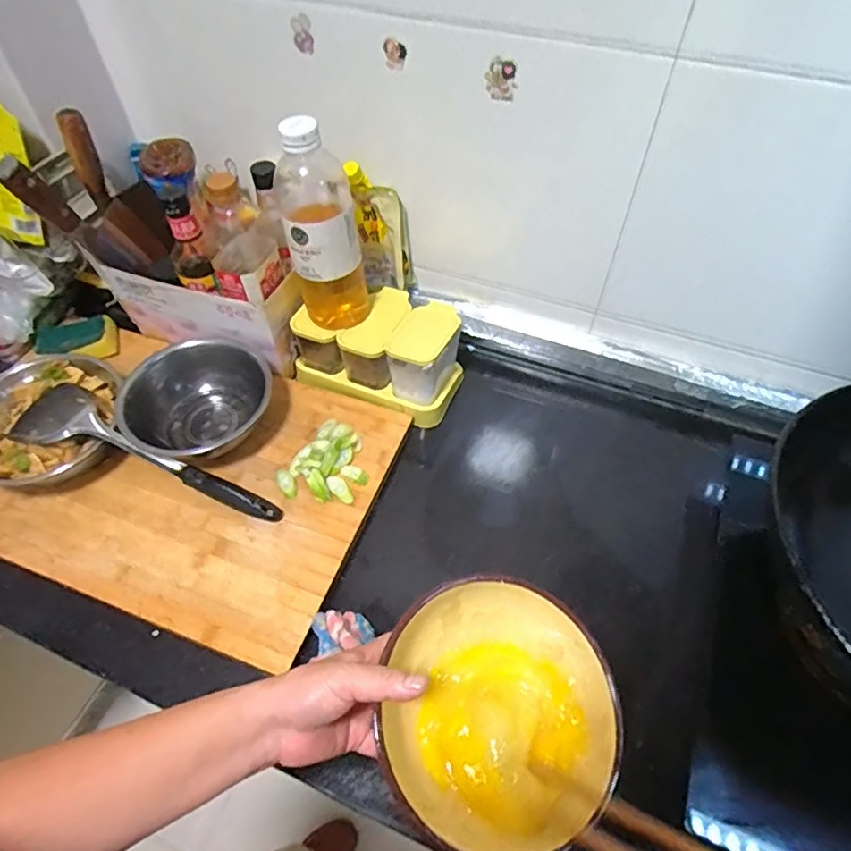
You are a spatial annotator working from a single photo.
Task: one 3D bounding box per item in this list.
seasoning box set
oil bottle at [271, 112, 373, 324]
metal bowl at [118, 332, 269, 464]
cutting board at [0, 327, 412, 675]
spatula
[{"bbox_3d":[-0.058,-0.107,0.743,0.209,0.086,0.130,21,56,15],"label":"seasoning box set"},{"bbox_3d":[-0.118,-0.220,0.645,0.087,0.235,0.086,-11,54,-8],"label":"oil bottle"},{"bbox_3d":[-0.275,-0.030,0.699,0.170,0.059,0.168,0,54,0],"label":"metal bowl"},{"bbox_3d":[-0.332,0.042,0.694,0.547,0.032,0.338,17,56,12],"label":"cutting board"},{"bbox_3d":[-0.324,0.047,0.641,0.319,0.078,0.086,22,57,16],"label":"spatula"}]

